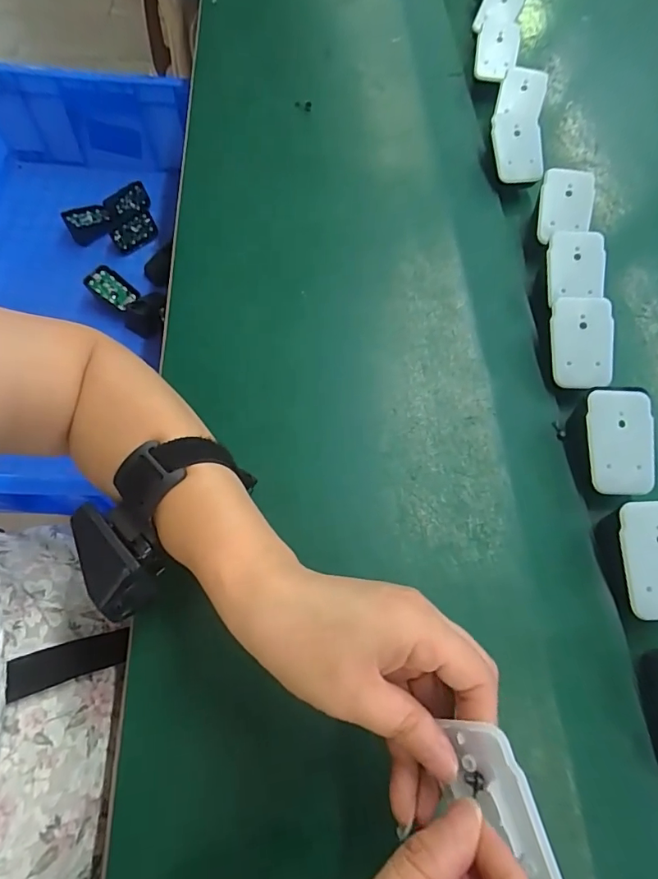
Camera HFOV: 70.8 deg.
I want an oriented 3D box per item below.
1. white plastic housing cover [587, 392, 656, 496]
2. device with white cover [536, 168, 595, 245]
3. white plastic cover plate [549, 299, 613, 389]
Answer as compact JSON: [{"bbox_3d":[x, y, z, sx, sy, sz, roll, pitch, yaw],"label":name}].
[{"bbox_3d":[0.193,0.002,0.306,0.042,0.004,0.068,-1,86,0],"label":"white plastic housing cover"},{"bbox_3d":[0.203,-0.198,0.395,0.044,0.008,0.061,5,94,6],"label":"device with white cover"},{"bbox_3d":[0.185,-0.071,0.339,0.042,0.007,0.067,0,87,7],"label":"white plastic cover plate"}]

